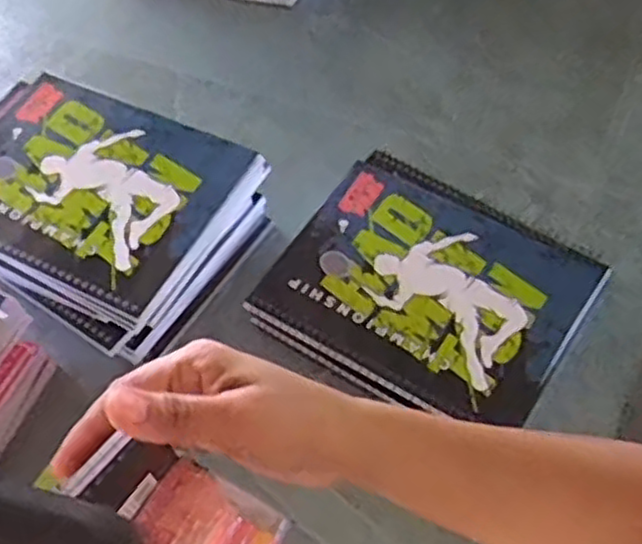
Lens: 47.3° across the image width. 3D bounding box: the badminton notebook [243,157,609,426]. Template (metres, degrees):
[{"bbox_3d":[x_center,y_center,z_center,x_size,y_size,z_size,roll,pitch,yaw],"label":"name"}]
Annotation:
[{"bbox_3d":[0.076,0.010,0.505,0.189,0.029,0.168,29,64,20],"label":"badminton notebook"}]

